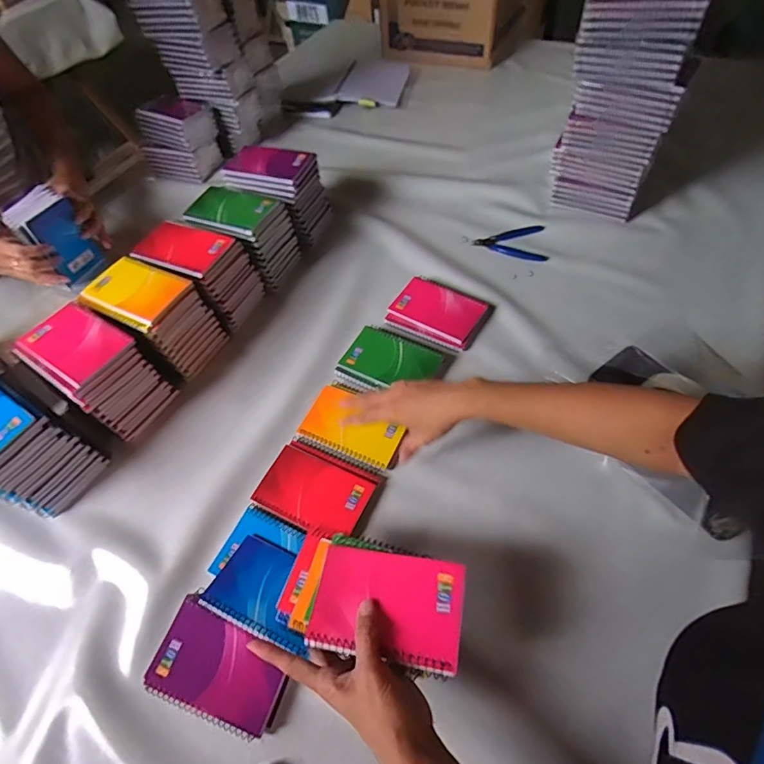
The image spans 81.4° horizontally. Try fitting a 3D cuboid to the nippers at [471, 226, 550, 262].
[{"bbox_3d":[0.235,-0.249,0.776,0.124,0.012,0.098,26,62,20],"label":"nippers"}]

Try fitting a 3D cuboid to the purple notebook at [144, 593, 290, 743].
[{"bbox_3d":[-0.162,0.284,0.439,0.136,0.016,0.081,18,59,15],"label":"purple notebook"}]

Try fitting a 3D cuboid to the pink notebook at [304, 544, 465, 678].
[{"bbox_3d":[0.004,0.193,0.388,0.128,0.004,0.085,3,58,18],"label":"pink notebook"}]

